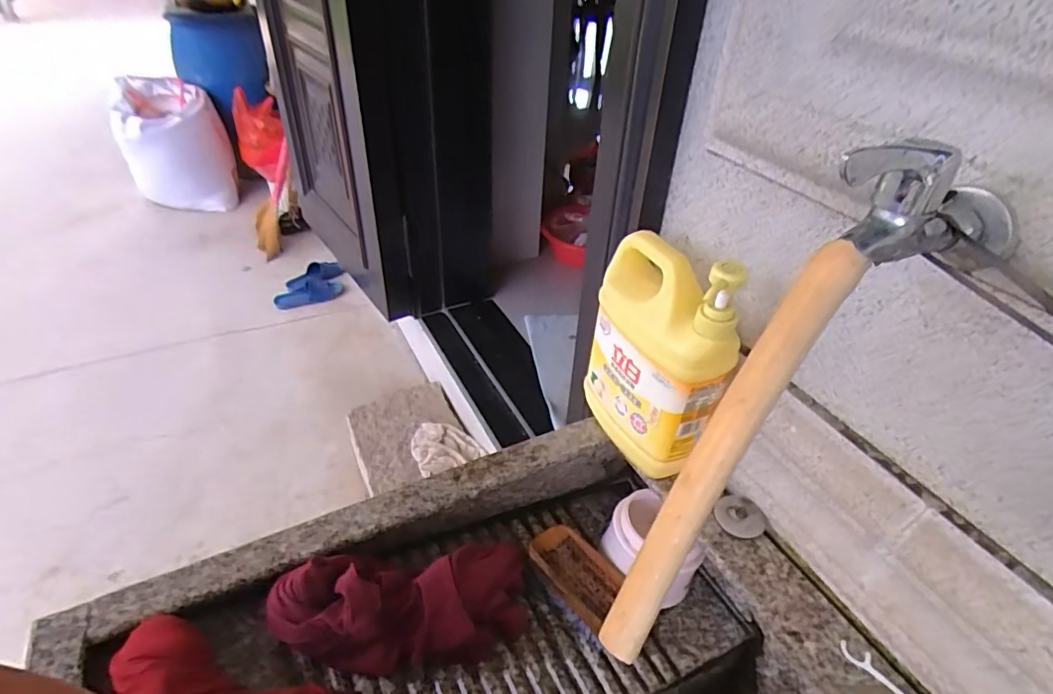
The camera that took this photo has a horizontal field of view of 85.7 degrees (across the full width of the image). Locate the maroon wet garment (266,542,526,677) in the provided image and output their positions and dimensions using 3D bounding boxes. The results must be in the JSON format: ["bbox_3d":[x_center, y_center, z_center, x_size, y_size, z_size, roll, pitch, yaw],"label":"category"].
[{"bbox_3d":[-0.104,0.226,0.500,0.224,0.068,0.094,6,35,-22],"label":"maroon wet garment"}]

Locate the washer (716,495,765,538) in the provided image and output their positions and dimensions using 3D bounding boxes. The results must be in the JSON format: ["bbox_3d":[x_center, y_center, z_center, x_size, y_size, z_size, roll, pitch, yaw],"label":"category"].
[{"bbox_3d":[0.208,0.163,0.550,0.042,0.010,0.046,-26,46,-32],"label":"washer"}]

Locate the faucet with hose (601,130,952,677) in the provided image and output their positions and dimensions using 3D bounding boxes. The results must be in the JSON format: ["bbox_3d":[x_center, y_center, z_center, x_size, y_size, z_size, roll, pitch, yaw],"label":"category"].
[{"bbox_3d":[0.116,0.039,0.292,0.031,0.292,0.096,37,14,36],"label":"faucet with hose"}]

